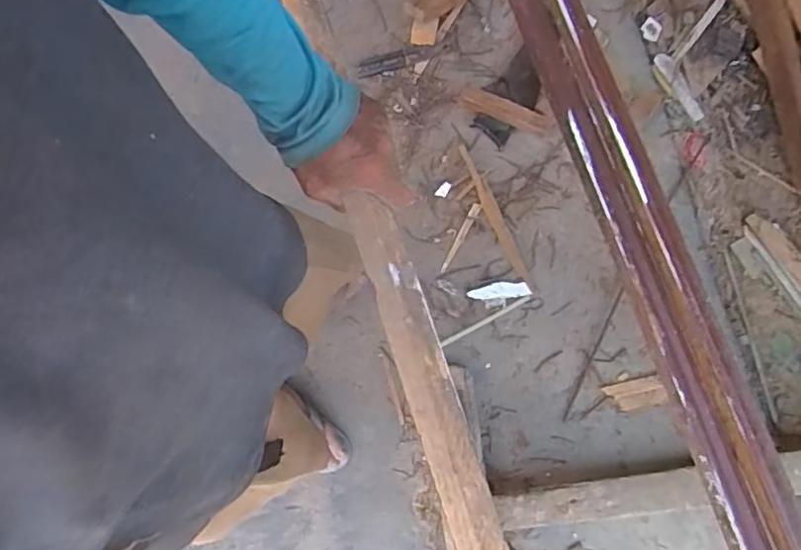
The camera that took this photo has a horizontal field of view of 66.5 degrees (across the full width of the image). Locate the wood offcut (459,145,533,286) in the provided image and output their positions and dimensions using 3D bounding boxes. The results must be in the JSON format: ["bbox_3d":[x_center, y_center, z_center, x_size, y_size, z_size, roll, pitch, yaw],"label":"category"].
[{"bbox_3d":[0.204,-0.133,1.319,0.033,0.008,0.338,-24,79,-4],"label":"wood offcut"}]

